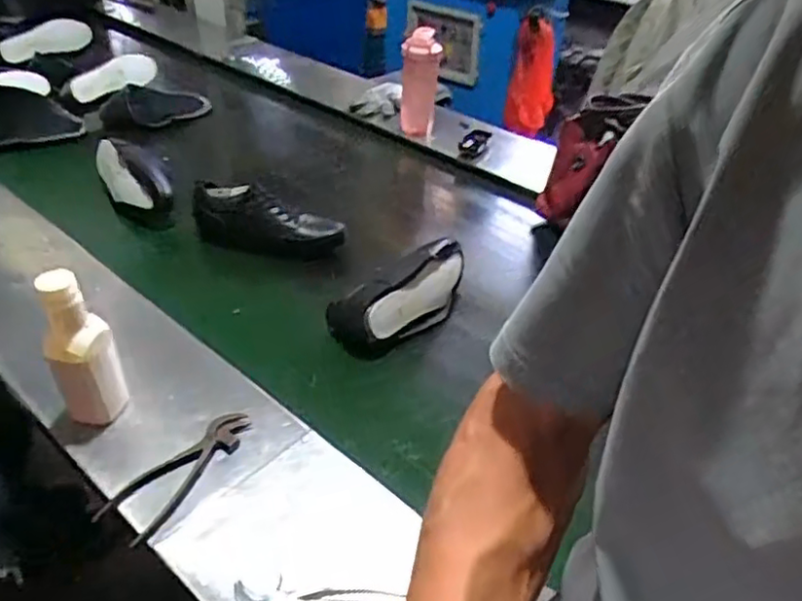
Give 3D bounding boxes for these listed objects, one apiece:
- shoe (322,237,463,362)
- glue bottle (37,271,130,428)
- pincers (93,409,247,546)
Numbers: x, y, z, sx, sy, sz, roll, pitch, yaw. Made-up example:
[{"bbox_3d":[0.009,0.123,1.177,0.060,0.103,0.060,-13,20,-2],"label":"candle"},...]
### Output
[{"bbox_3d":[0.013,0.005,1.029,0.273,0.112,0.073,-29,47,-35],"label":"shoe"},{"bbox_3d":[-0.377,0.050,0.776,0.075,0.212,0.071,-21,43,-29],"label":"glue bottle"},{"bbox_3d":[-0.251,0.194,0.763,0.064,0.016,0.191,25,42,26],"label":"pincers"}]

